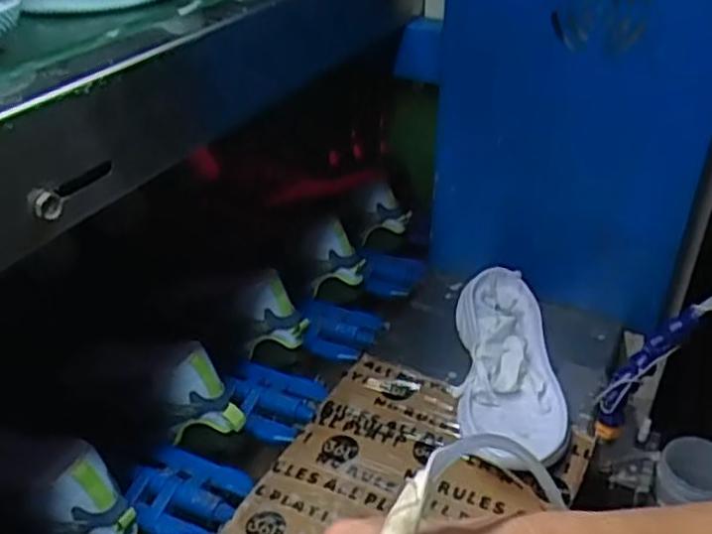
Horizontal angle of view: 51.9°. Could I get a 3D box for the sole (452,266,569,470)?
[{"bbox_3d":[0.156,0.102,0.741,0.108,0.061,0.274,10,32,4],"label":"sole"}]

